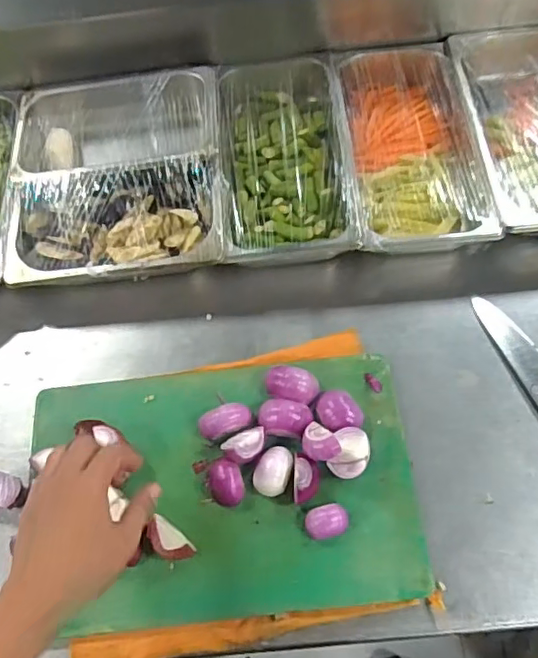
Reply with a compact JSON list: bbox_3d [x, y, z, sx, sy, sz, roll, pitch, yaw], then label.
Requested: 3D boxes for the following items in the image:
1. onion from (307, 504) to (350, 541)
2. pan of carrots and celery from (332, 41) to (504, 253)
[{"bbox_3d":[0.058,0.190,0.563,0.042,0.016,0.031,-8,65,-1],"label":"onion"},{"bbox_3d":[0.178,-0.232,0.737,0.159,0.073,0.322,-4,65,1],"label":"pan of carrots and celery"}]

